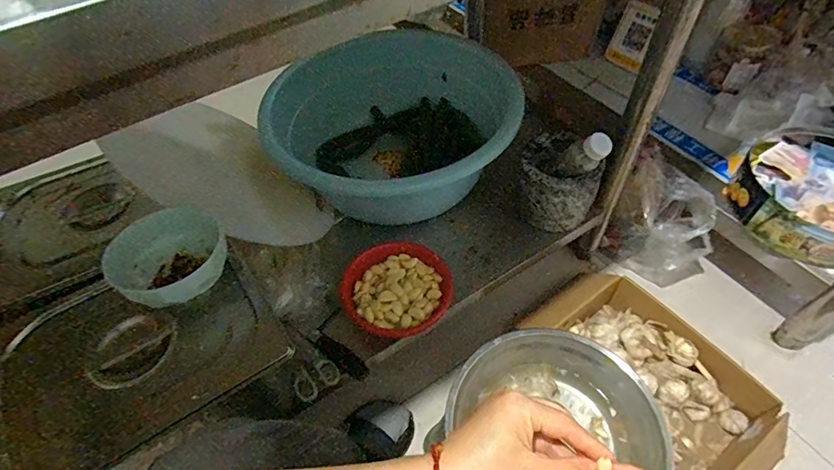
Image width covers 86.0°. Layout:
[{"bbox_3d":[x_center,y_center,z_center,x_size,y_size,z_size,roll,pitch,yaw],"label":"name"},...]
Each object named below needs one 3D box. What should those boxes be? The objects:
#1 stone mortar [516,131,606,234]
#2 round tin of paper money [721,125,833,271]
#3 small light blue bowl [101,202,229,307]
[{"bbox_3d":[0.258,-0.091,0.810,0.128,0.124,0.162,19,56,19],"label":"stone mortar"},{"bbox_3d":[0.709,-0.081,0.799,0.275,0.068,0.250,-28,54,-16],"label":"round tin of paper money"},{"bbox_3d":[-0.311,0.030,0.572,0.132,0.053,0.131,-3,52,3],"label":"small light blue bowl"}]

